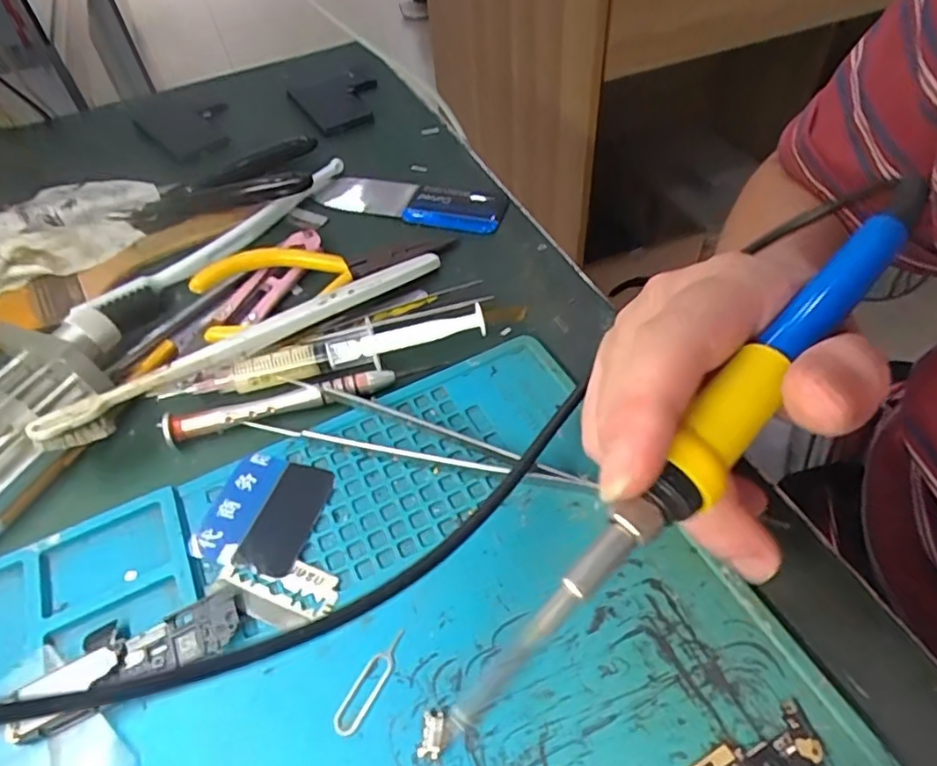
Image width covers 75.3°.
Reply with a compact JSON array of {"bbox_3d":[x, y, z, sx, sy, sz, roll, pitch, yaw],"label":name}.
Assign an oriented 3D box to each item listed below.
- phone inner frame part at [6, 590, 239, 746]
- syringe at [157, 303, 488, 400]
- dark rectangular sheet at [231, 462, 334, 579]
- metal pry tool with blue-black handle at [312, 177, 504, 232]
[{"bbox_3d":[-0.106,0.084,0.192,0.065,0.007,0.026,-23,52,-14],"label":"phone inner frame part"},{"bbox_3d":[-0.062,-0.015,0.267,0.137,0.012,0.022,-13,50,-5],"label":"syringe"},{"bbox_3d":[-0.067,0.048,0.222,0.021,0.004,0.043,11,52,14],"label":"dark rectangular sheet"},{"bbox_3d":[-0.032,-0.103,0.341,0.106,0.008,0.032,10,52,13],"label":"metal pry tool with blue-black handle"}]

